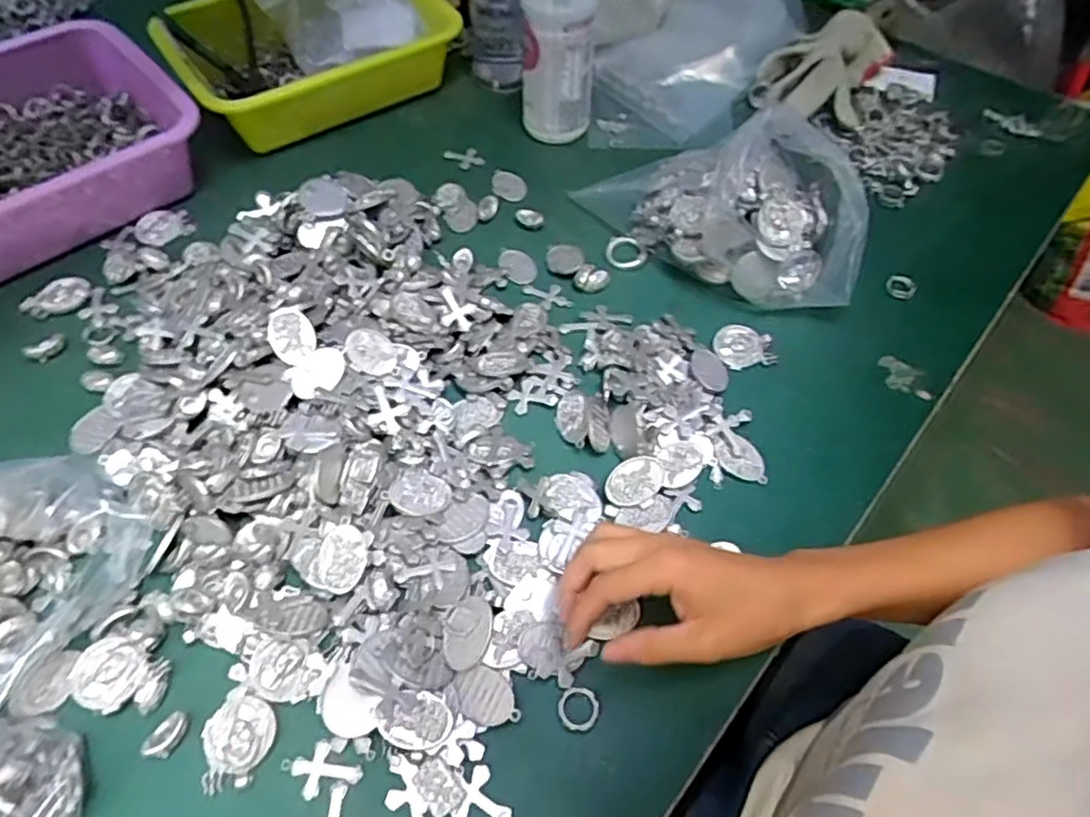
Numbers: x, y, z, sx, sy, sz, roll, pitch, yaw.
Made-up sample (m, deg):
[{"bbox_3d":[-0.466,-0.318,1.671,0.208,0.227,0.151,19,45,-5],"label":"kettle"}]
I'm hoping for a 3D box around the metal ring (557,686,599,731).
[{"bbox_3d":[0.020,0.175,0.385,0.023,0.004,0.023,2,57,-3],"label":"metal ring"}]

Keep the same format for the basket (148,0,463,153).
[{"bbox_3d":[-0.233,-0.361,0.674,0.262,0.082,0.198,-38,67,-24],"label":"basket"}]

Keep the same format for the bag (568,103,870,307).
[{"bbox_3d":[0.158,-0.184,0.567,0.254,0.103,0.124,37,62,19],"label":"bag"}]

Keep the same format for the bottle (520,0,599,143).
[{"bbox_3d":[0.015,-0.350,0.612,0.068,0.202,0.064,6,57,0],"label":"bottle"}]

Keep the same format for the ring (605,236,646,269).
[{"bbox_3d":[0.071,-0.142,0.593,0.034,0.004,0.038,-26,63,-19],"label":"ring"}]

